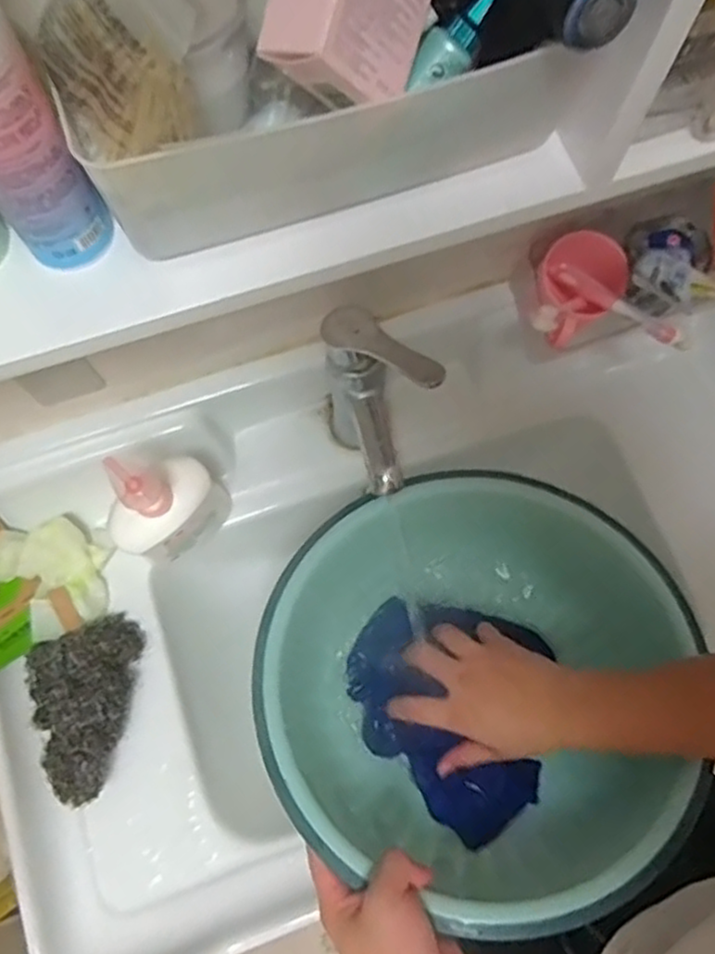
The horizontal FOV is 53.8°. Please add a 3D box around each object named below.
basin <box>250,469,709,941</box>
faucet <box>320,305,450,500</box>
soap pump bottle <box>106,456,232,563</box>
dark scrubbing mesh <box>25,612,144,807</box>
[{"bbox_3d":[0.083,0.151,0.572,0.312,0.172,0.320,0,73,0],"label":"basin"},{"bbox_3d":[0.017,-0.055,0.612,0.074,0.188,0.137,-28,75,-9],"label":"faucet"},{"bbox_3d":[-0.159,0.026,0.600,0.098,0.174,0.053,-38,77,-11],"label":"soap pump bottle"},{"bbox_3d":[-0.241,0.205,0.634,0.096,0.049,0.147,-14,74,-5],"label":"dark scrubbing mesh"}]

